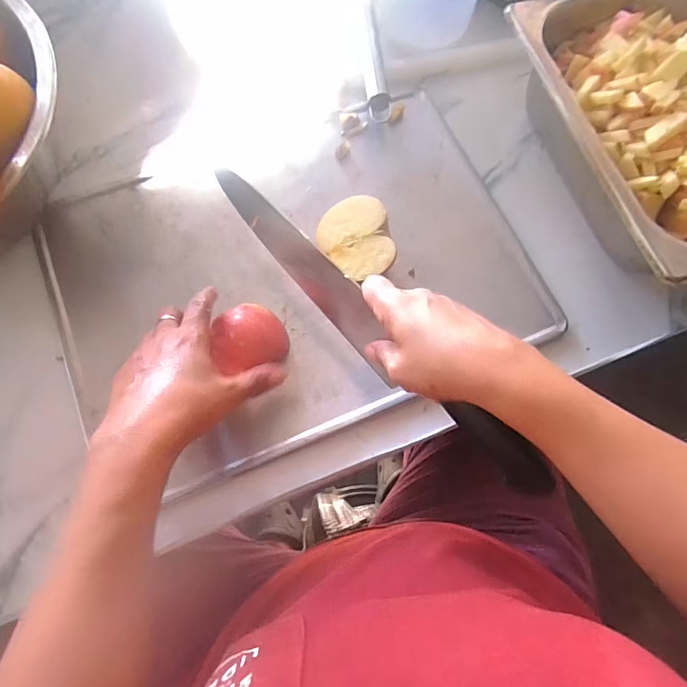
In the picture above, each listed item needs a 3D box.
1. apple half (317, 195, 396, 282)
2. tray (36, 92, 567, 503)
[{"bbox_3d":[0.015,-0.096,0.436,0.070,0.035,0.077,-4,77,18],"label":"apple half"},{"bbox_3d":[-0.045,-0.073,0.447,0.444,0.022,0.316,-22,76,-8],"label":"tray"}]

